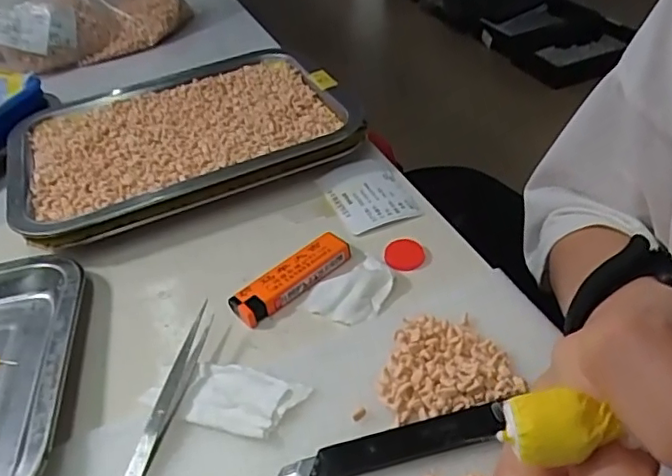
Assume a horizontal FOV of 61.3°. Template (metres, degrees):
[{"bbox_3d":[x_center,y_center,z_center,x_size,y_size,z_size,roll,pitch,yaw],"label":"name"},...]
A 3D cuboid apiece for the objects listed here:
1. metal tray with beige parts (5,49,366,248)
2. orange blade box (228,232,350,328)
[{"bbox_3d":[-0.127,-0.083,0.462,0.259,0.035,0.187,-18,42,-14],"label":"metal tray with beige parts"},{"bbox_3d":[-0.027,0.024,0.349,0.080,0.014,0.022,-33,47,-28],"label":"orange blade box"}]

